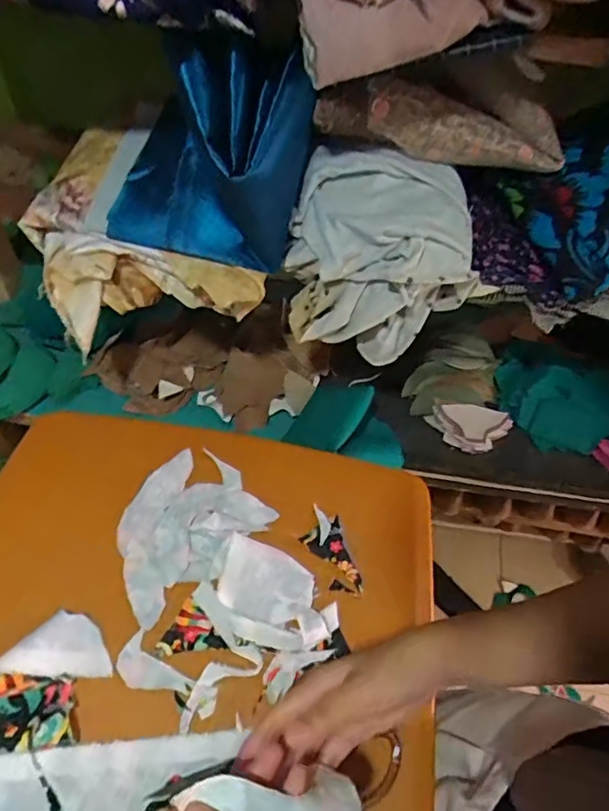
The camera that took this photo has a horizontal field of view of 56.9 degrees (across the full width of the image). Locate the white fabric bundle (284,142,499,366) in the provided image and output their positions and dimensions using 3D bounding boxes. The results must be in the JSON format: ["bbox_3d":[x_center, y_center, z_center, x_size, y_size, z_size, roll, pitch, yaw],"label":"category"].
[{"bbox_3d":[0.089,-0.158,0.596,0.203,0.163,0.130,12,52,4],"label":"white fabric bundle"}]

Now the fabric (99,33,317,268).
[{"bbox_3d":[-0.101,-0.243,0.530,0.178,0.176,0.142,19,53,10],"label":"fabric"}]

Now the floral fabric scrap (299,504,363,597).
[{"bbox_3d":[0.025,0.151,0.582,0.042,0.007,0.098,-12,54,-12],"label":"floral fabric scrap"}]

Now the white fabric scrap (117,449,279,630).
[{"bbox_3d":[-0.130,0.125,0.588,0.128,0.010,0.167,36,58,23],"label":"white fabric scrap"}]

